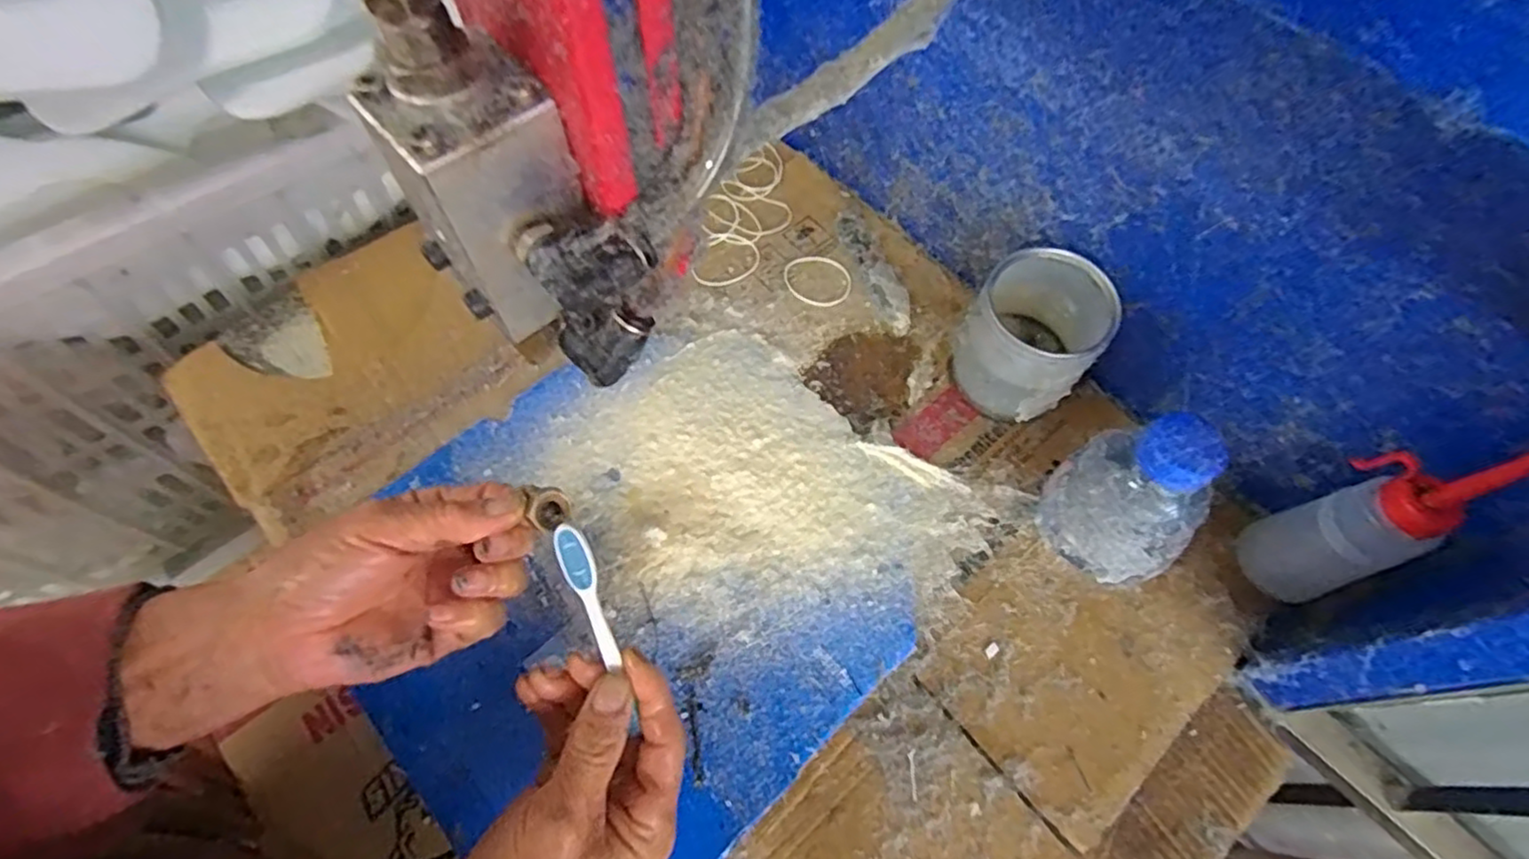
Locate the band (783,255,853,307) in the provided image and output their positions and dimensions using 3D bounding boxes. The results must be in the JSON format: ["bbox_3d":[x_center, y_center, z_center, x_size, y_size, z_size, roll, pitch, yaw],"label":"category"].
[{"bbox_3d":[0.041,-0.117,0.535,0.047,0.005,0.052,-24,68,-13],"label":"band"}]

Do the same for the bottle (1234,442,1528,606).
[{"bbox_3d":[0.328,0.047,0.363,0.046,0.174,0.052,17,65,6],"label":"bottle"}]

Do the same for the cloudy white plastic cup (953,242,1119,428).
[{"bbox_3d":[0.179,-0.061,0.465,0.080,0.094,0.076,1,64,-2],"label":"cloudy white plastic cup"}]

